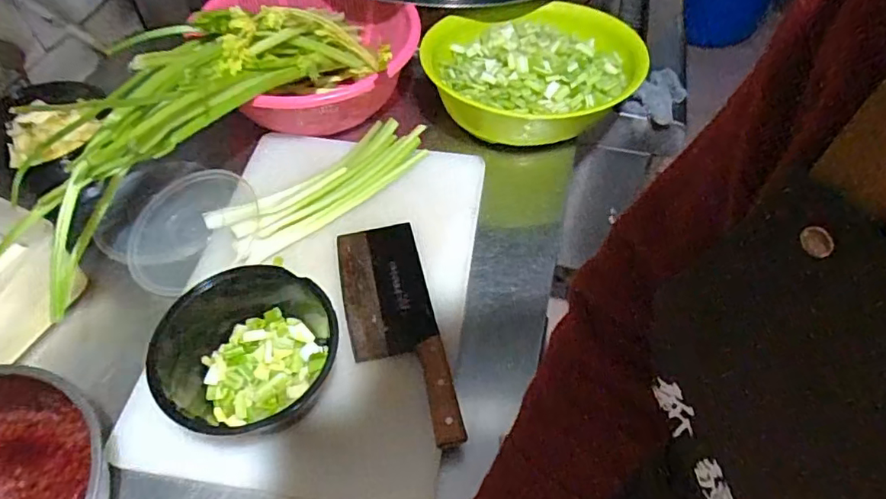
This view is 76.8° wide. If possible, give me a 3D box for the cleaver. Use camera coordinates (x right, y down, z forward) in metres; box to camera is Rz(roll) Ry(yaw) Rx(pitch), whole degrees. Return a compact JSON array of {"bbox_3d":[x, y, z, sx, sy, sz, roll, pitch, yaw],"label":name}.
[{"bbox_3d":[-0.057,0.080,0.621,0.095,0.021,0.291,-11,54,-7],"label":"cleaver"}]

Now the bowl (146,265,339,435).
[{"bbox_3d":[-0.185,0.111,0.555,0.168,0.096,0.162,0,53,0],"label":"bowl"}]

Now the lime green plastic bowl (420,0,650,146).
[{"bbox_3d":[0.140,-0.259,0.843,0.329,0.105,0.269,-19,55,-13],"label":"lime green plastic bowl"}]

